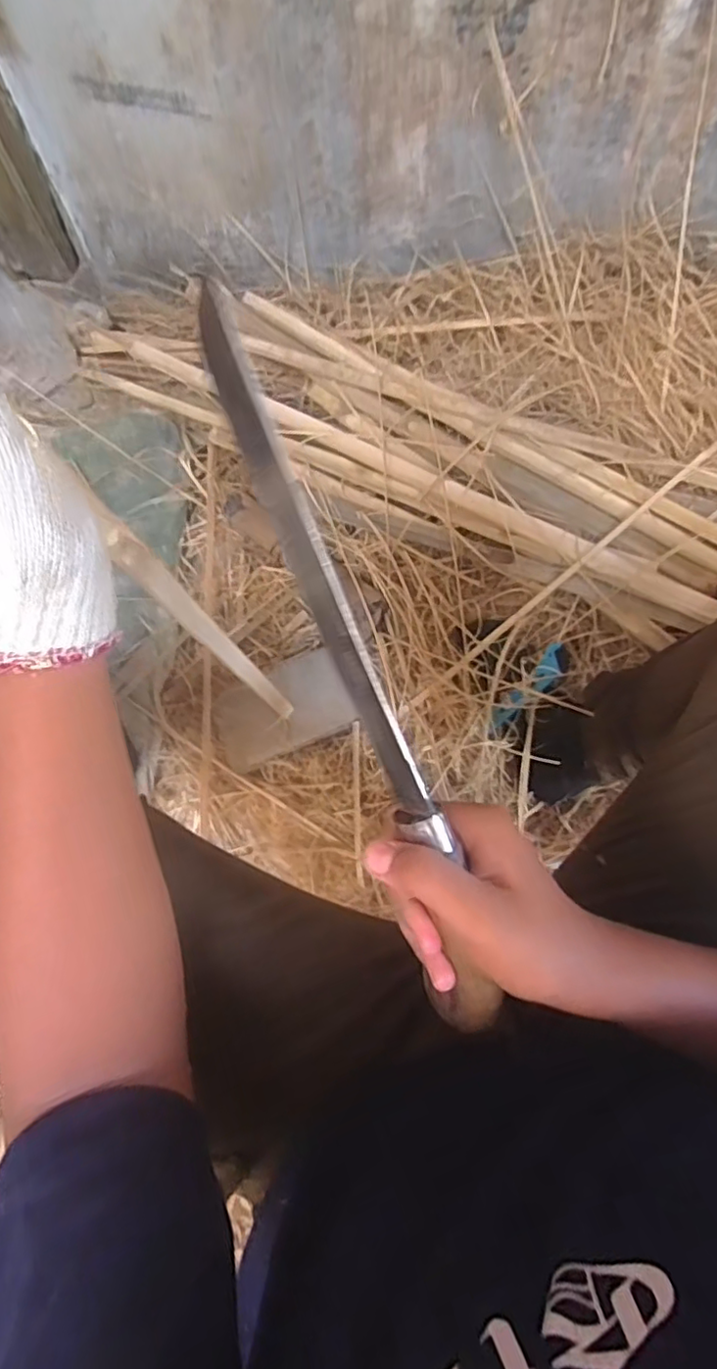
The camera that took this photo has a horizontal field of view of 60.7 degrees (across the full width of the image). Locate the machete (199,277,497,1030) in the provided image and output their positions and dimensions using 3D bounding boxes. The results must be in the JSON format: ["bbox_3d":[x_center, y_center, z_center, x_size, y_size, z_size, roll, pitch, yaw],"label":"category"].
[{"bbox_3d":[-0.001,0.006,0.293,0.032,0.029,0.365,-22,97,-5],"label":"machete"}]

